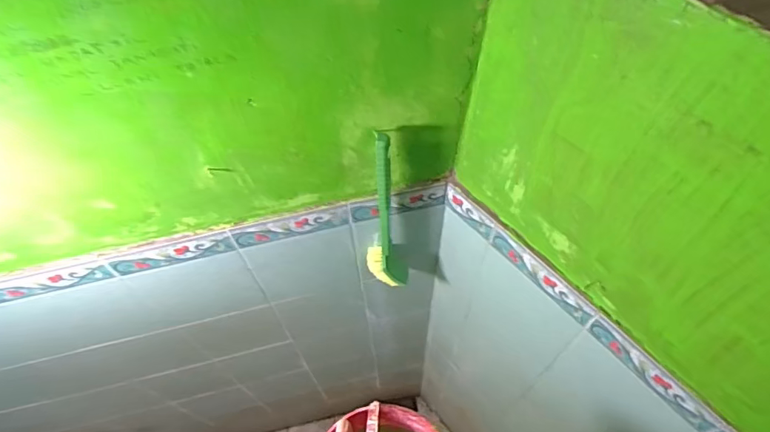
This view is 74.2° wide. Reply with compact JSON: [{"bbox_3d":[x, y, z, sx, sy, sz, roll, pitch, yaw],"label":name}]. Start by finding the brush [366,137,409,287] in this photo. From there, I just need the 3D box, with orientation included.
[{"bbox_3d":[0.002,0.009,0.880,0.079,0.417,0.061,-6,59,-2],"label":"brush"}]

